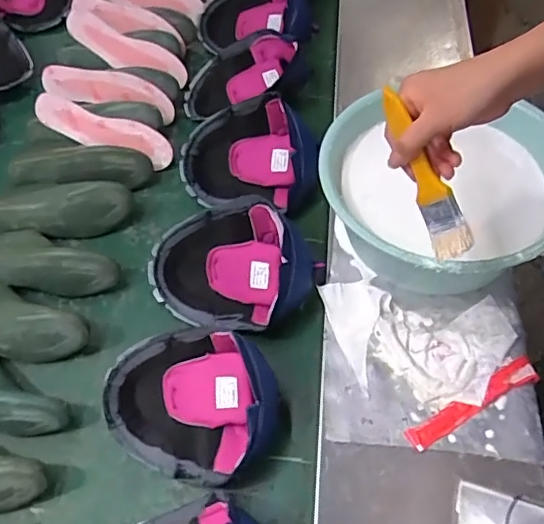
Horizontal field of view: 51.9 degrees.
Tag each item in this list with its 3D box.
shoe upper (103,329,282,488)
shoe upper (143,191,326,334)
[{"bbox_3d":[-0.094,0.166,0.636,0.203,0.081,0.151,-3,55,0],"label":"shoe upper"},{"bbox_3d":[-0.054,0.013,0.725,0.210,0.096,0.147,-12,55,-5],"label":"shoe upper"}]

